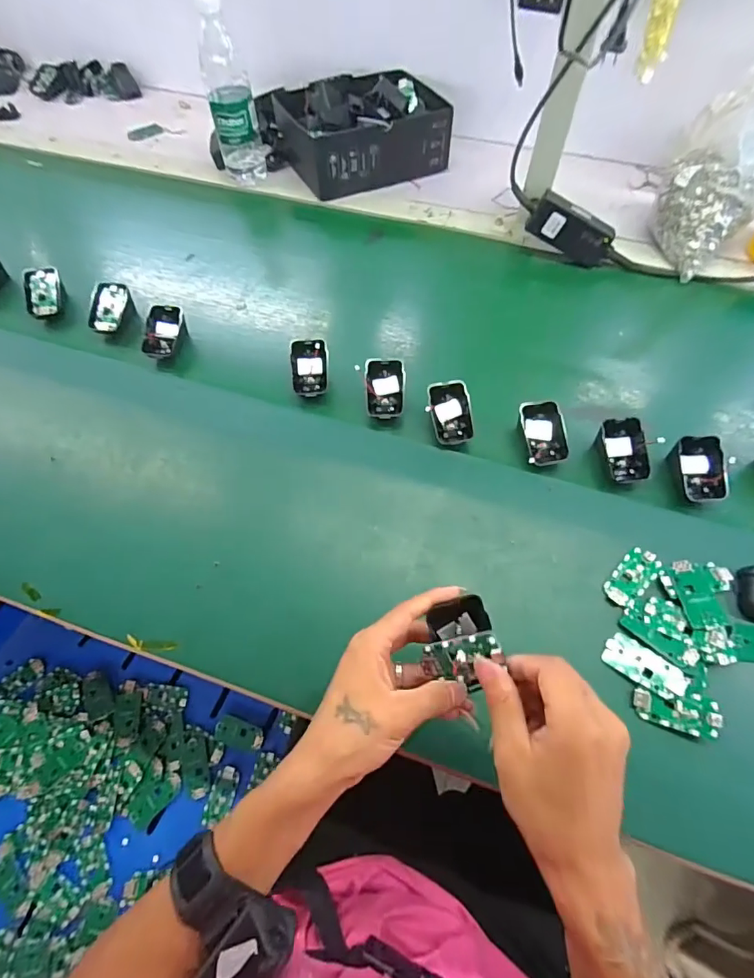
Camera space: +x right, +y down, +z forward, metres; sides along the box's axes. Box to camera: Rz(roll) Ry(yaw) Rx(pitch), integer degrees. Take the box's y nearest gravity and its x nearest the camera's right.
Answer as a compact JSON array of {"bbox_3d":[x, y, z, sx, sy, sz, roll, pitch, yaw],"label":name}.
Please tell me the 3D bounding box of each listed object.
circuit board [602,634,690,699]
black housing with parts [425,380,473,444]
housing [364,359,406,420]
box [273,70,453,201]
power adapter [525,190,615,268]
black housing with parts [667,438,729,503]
[{"bbox_3d":[0.234,0.155,0.416,0.066,0.004,0.030,29,73,27],"label":"circuit board"},{"bbox_3d":[0.082,-0.085,0.534,0.047,0.013,0.069,-6,92,-3],"label":"black housing with parts"},{"bbox_3d":[0.010,-0.116,0.552,0.046,0.016,0.068,1,91,-2],"label":"housing"},{"bbox_3d":[-0.021,-0.598,0.789,0.259,0.090,0.191,-24,62,-8],"label":"box"},{"bbox_3d":[0.273,-0.359,0.666,0.121,0.056,0.029,28,65,-8],"label":"power adapter"},{"bbox_3d":[0.338,-0.019,0.499,0.050,0.035,0.066,-3,61,3],"label":"black housing with parts"}]

